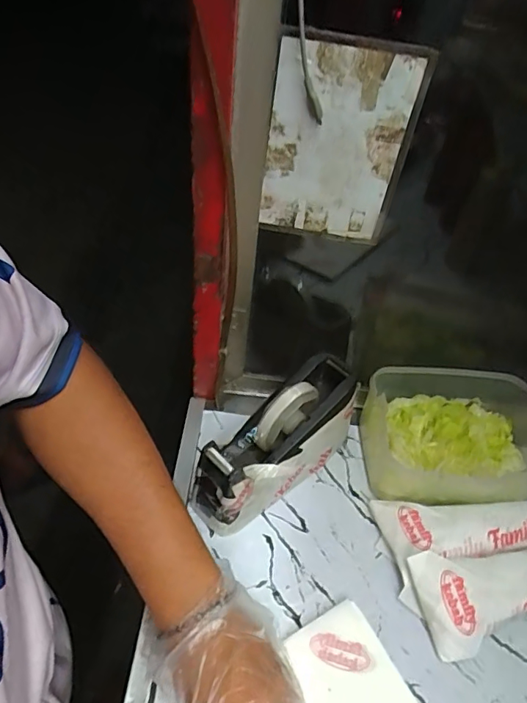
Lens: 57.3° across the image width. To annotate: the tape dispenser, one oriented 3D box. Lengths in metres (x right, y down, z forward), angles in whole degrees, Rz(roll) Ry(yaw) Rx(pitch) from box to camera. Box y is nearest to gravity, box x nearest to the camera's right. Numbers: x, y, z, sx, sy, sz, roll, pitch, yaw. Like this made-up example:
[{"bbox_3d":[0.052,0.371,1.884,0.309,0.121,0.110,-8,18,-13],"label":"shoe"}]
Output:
[{"bbox_3d":[0.015,0.097,0.520,0.059,0.118,0.197,39,55,22],"label":"tape dispenser"}]

